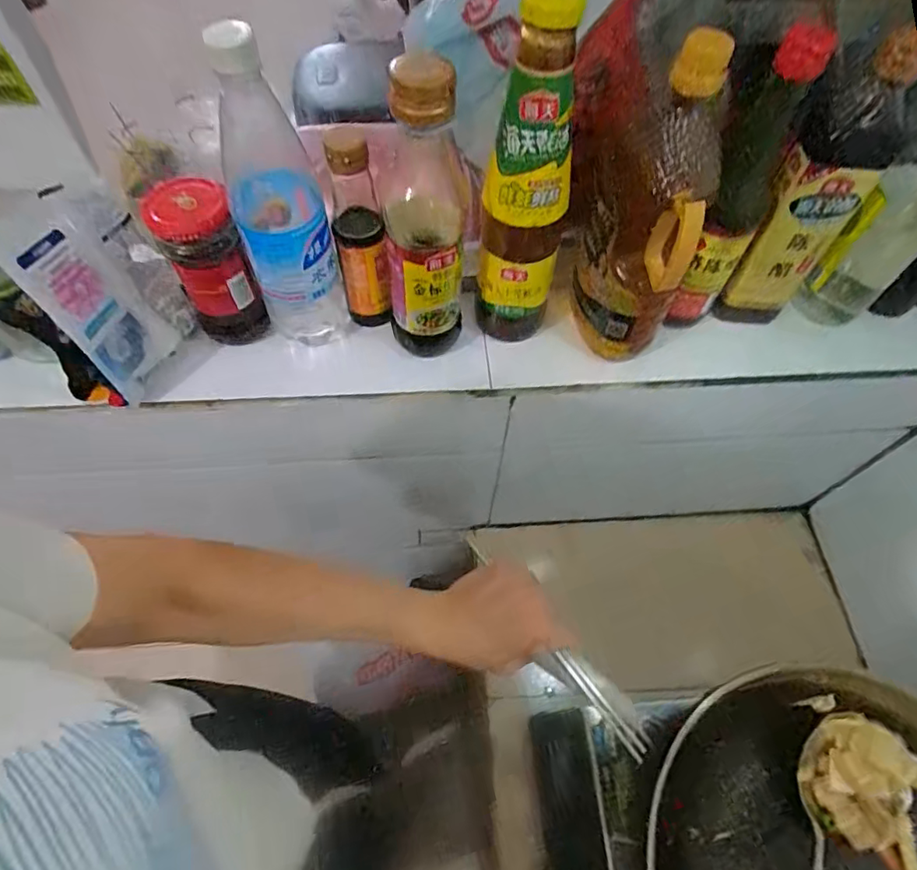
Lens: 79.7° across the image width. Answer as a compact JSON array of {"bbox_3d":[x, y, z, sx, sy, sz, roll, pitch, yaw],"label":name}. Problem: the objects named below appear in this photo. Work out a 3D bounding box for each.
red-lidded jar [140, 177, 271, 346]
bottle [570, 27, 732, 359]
[{"bbox_3d":[-0.207,-0.139,0.467,0.058,0.140,0.070,-26,64,-15],"label":"red-lidded jar"},{"bbox_3d":[0.136,-0.177,0.433,0.100,0.247,0.103,14,61,7],"label":"bottle"}]

